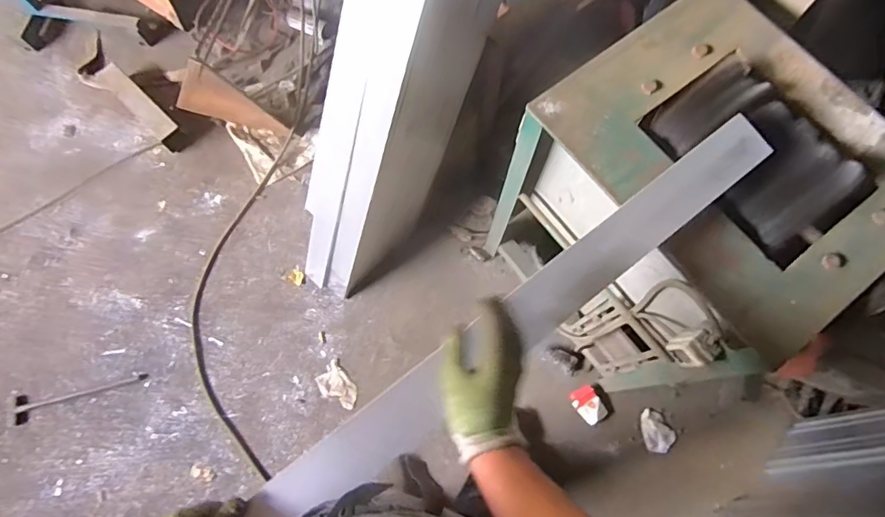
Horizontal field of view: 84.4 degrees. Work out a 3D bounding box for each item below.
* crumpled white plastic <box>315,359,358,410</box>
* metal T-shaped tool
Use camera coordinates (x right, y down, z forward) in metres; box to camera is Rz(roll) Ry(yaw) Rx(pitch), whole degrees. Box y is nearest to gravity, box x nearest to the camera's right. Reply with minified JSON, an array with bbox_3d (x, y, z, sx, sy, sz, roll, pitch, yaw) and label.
[{"bbox_3d":[-0.325,0.400,1.507,0.090,0.017,0.143,-40,78,-12],"label":"crumpled white plastic"},{"bbox_3d":[-1.122,0.411,1.514,0.404,0.028,0.077,-17,74,-6],"label":"metal T-shaped tool"}]

